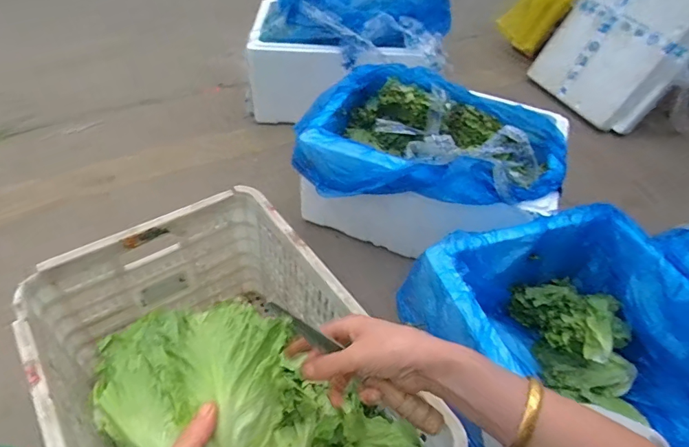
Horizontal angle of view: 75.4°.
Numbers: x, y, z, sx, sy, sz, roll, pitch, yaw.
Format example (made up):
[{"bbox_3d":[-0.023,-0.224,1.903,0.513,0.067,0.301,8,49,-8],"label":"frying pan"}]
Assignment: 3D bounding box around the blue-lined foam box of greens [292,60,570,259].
[{"bbox_3d":[0.212,-0.160,1.198,0.638,0.312,0.445,19,47,13],"label":"blue-lined foam box of greens"}]

